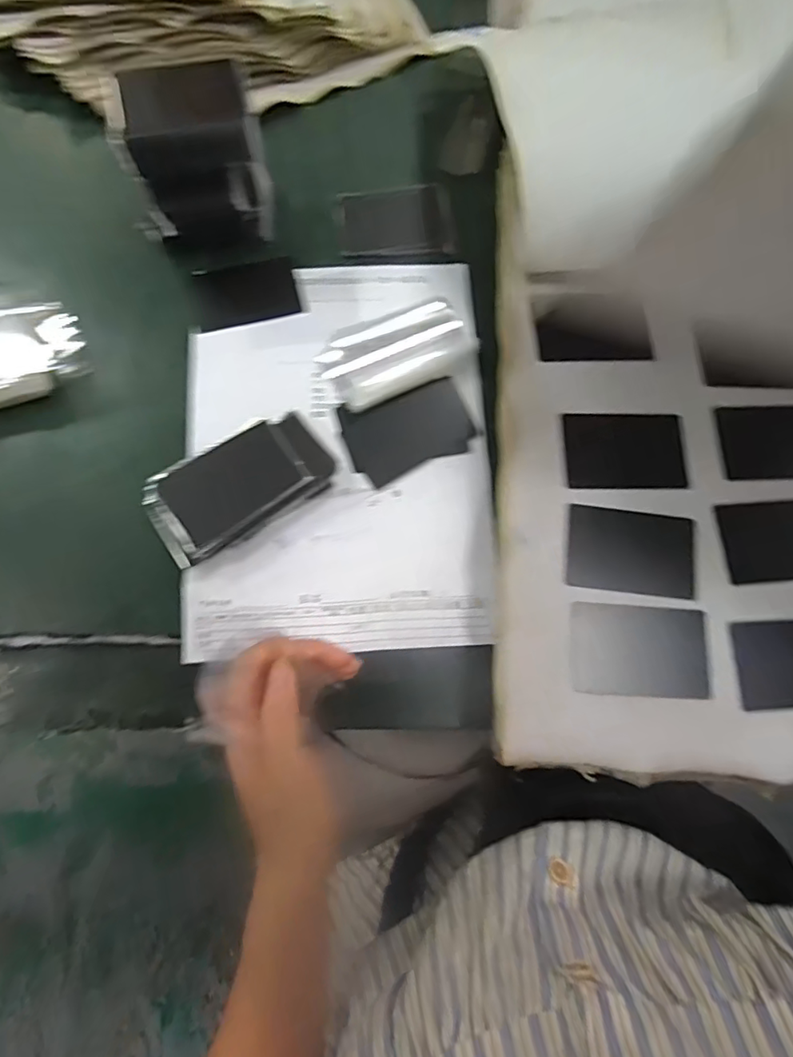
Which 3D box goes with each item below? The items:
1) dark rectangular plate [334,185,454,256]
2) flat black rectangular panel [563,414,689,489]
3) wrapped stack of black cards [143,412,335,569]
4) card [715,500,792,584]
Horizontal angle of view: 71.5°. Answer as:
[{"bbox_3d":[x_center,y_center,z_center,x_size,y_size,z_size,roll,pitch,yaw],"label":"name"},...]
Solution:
[{"bbox_3d":[-0.002,-0.249,0.445,0.090,0.004,0.058,-6,79,-2],"label":"dark rectangular plate"},{"bbox_3d":[0.152,-0.051,0.366,0.080,0.005,0.052,-1,76,-3],"label":"flat black rectangular panel"},{"bbox_3d":[-0.103,-0.028,0.367,0.120,0.033,0.058,-35,80,-11],"label":"wrapped stack of black cards"},{"bbox_3d":[0.252,0.008,0.360,0.079,0.008,0.051,-4,76,-4],"label":"card"}]

